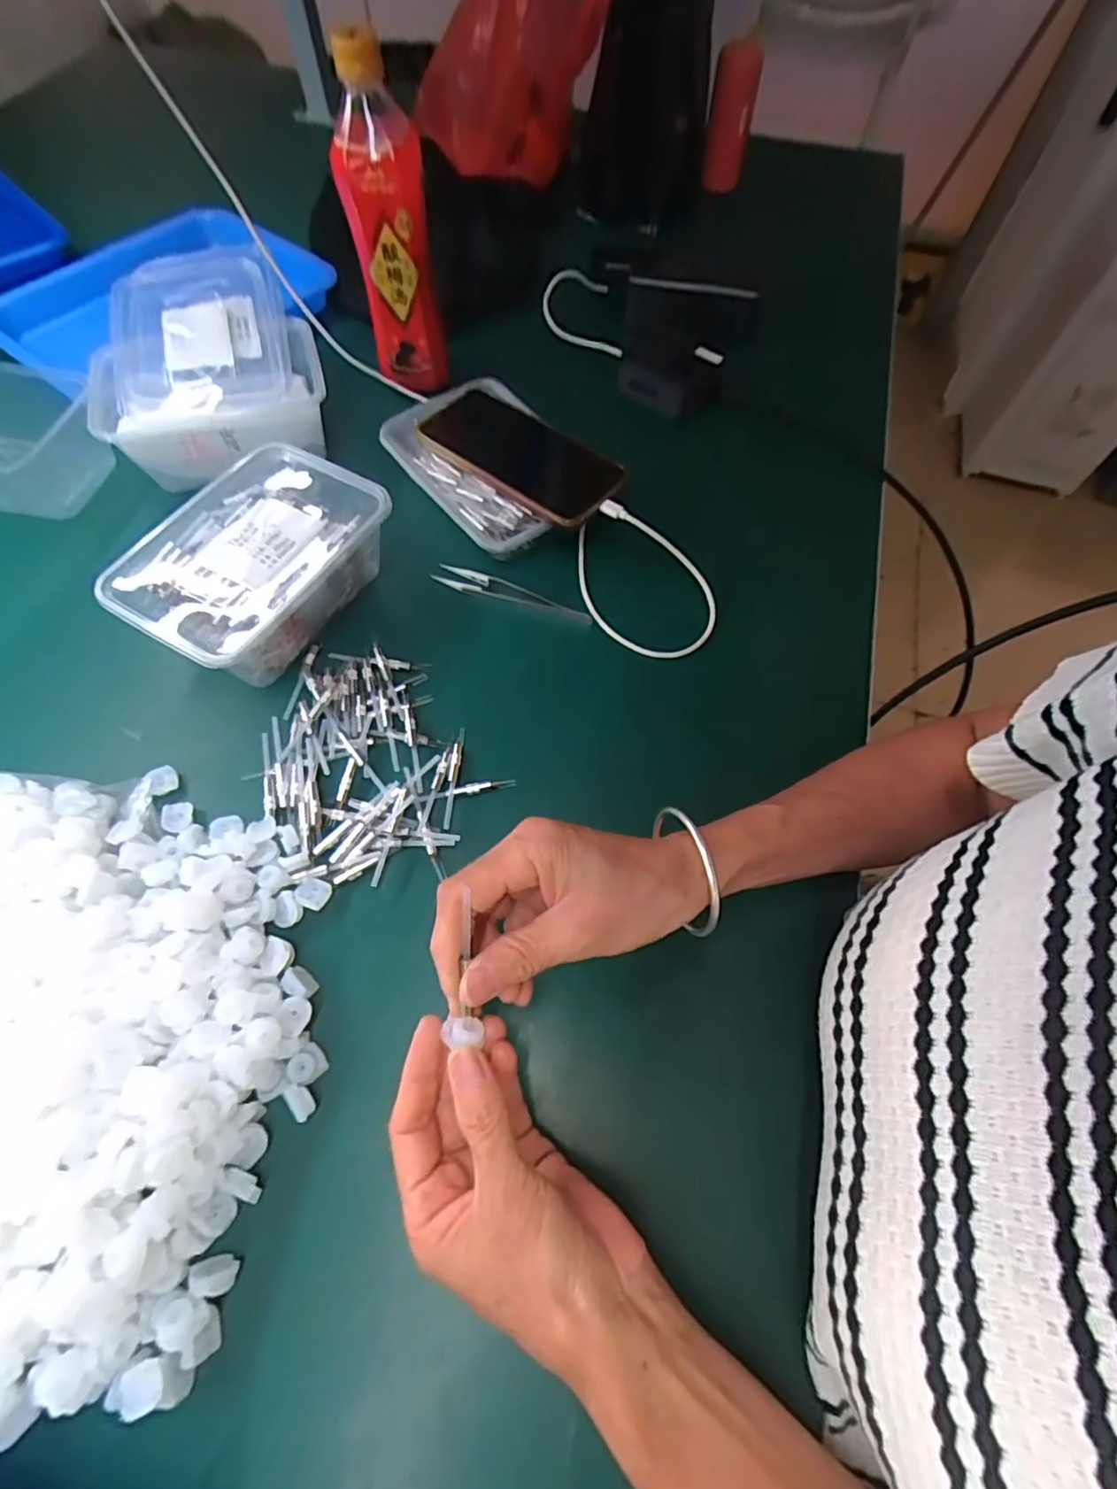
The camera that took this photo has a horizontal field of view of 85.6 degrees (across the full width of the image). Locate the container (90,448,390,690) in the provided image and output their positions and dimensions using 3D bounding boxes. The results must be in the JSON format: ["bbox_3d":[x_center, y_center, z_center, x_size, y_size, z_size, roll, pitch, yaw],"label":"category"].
[{"bbox_3d":[-0.204,-0.122,0.418,0.115,0.058,0.169,28,65,12],"label":"container"}]

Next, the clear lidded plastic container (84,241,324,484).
[{"bbox_3d":[-0.292,-0.323,0.508,0.169,0.065,0.204,-17,65,-11],"label":"clear lidded plastic container"}]

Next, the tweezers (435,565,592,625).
[{"bbox_3d":[-0.036,-0.113,0.453,0.126,0.004,0.019,22,64,8],"label":"tweezers"}]

